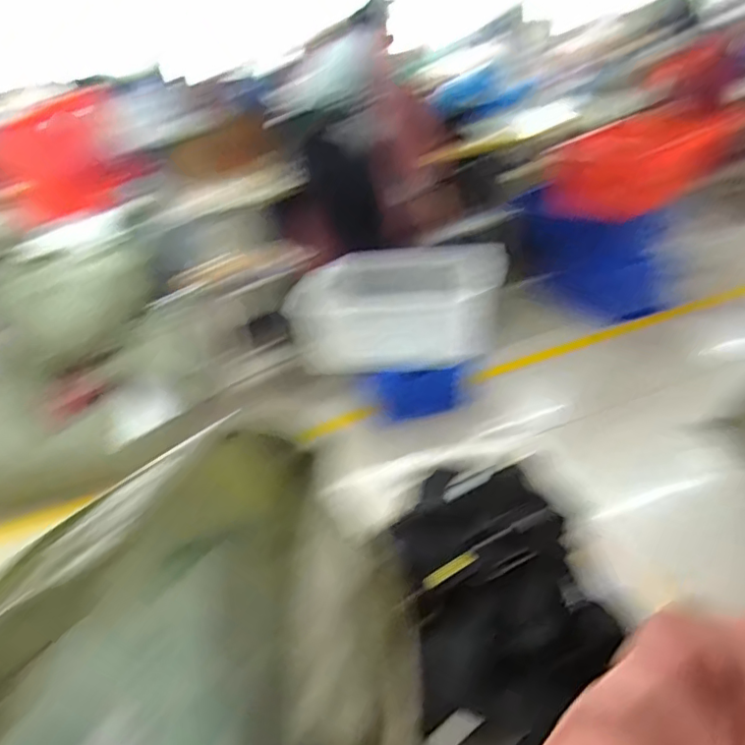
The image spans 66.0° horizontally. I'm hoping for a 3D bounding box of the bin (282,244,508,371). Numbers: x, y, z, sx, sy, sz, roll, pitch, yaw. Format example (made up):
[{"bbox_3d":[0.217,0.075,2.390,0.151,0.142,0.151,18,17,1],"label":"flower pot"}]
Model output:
[{"bbox_3d":[0.088,-0.197,1.900,0.666,0.365,0.314,-3,31,7],"label":"bin"}]

